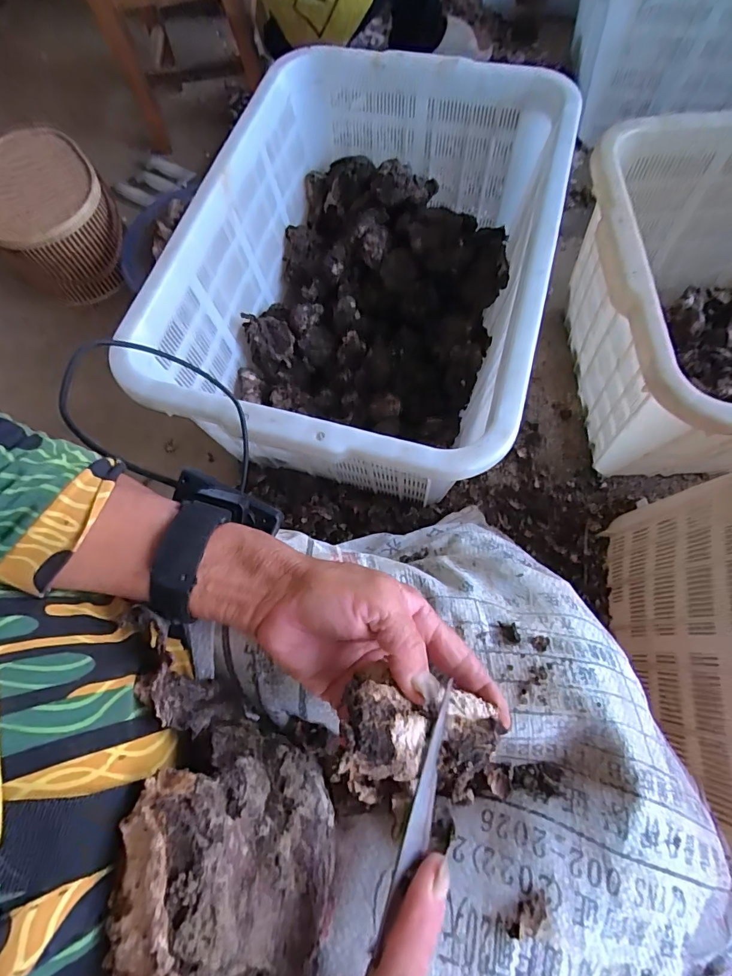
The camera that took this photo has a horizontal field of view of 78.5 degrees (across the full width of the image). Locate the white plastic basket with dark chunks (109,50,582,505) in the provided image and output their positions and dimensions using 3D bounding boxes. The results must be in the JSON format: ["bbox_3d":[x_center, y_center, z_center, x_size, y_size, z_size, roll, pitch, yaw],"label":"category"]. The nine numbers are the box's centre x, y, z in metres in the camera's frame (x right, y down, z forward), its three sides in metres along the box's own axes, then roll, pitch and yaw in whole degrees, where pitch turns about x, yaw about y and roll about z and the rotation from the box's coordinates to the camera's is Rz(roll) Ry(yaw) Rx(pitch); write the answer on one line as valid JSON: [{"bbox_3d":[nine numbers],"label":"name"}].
[{"bbox_3d":[0.021,-0.307,0.651,0.439,0.239,0.665,17,71,9],"label":"white plastic basket with dark chunks"}]

